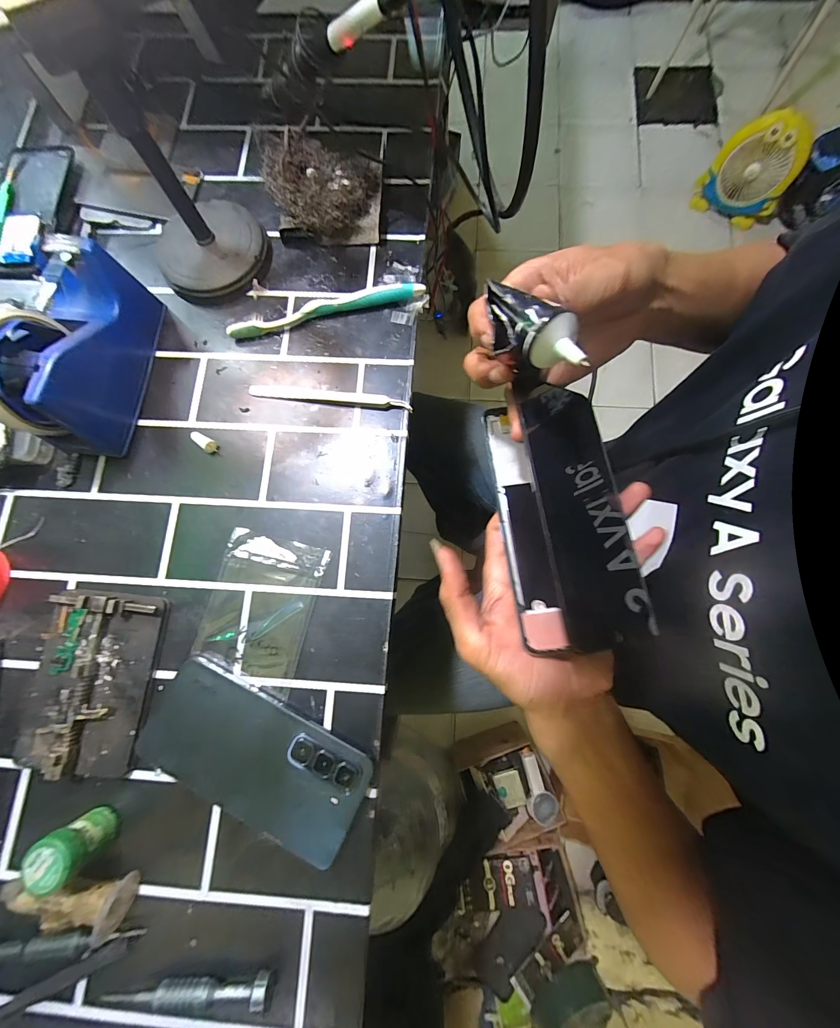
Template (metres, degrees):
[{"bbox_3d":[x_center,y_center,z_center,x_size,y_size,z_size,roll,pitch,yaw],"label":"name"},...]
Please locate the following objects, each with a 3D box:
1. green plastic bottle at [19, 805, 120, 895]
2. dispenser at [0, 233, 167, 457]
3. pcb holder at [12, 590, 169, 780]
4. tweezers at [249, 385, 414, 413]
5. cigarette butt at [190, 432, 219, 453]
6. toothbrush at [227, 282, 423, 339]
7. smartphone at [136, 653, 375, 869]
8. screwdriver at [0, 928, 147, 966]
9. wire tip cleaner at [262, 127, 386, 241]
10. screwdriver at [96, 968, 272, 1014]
[{"bbox_3d":[-0.235,0.224,0.240,0.025,0.039,0.028,-39,80,-6],"label":"green plastic bottle"},{"bbox_3d":[-0.278,-0.136,0.286,0.056,0.093,0.156,0,78,2],"label":"dispenser"},{"bbox_3d":[-0.255,0.126,0.271,0.093,0.015,0.128,2,79,3],"label":"pcb holder"},{"bbox_3d":[-0.082,-0.107,0.322,0.146,0.008,0.012,7,79,4],"label":"tweezers"},{"bbox_3d":[-0.191,-0.064,0.315,0.026,0.010,0.011,35,82,8],"label":"cigarette butt"},{"bbox_3d":[-0.087,-0.194,0.334,0.183,0.019,0.015,-15,78,-1],"label":"toothbrush"},{"bbox_3d":[-0.121,0.177,0.260,0.166,0.014,0.079,25,80,7],"label":"smartphone"},{"bbox_3d":[-0.250,0.291,0.240,0.119,0.009,0.014,-9,78,0],"label":"screwdriver"},{"bbox_3d":[-0.091,-0.319,0.345,0.101,0.051,0.088,0,78,2],"label":"wire tip cleaner"},{"bbox_3d":[-0.152,0.314,0.230,0.115,0.018,0.017,-6,78,1],"label":"screwdriver"}]

